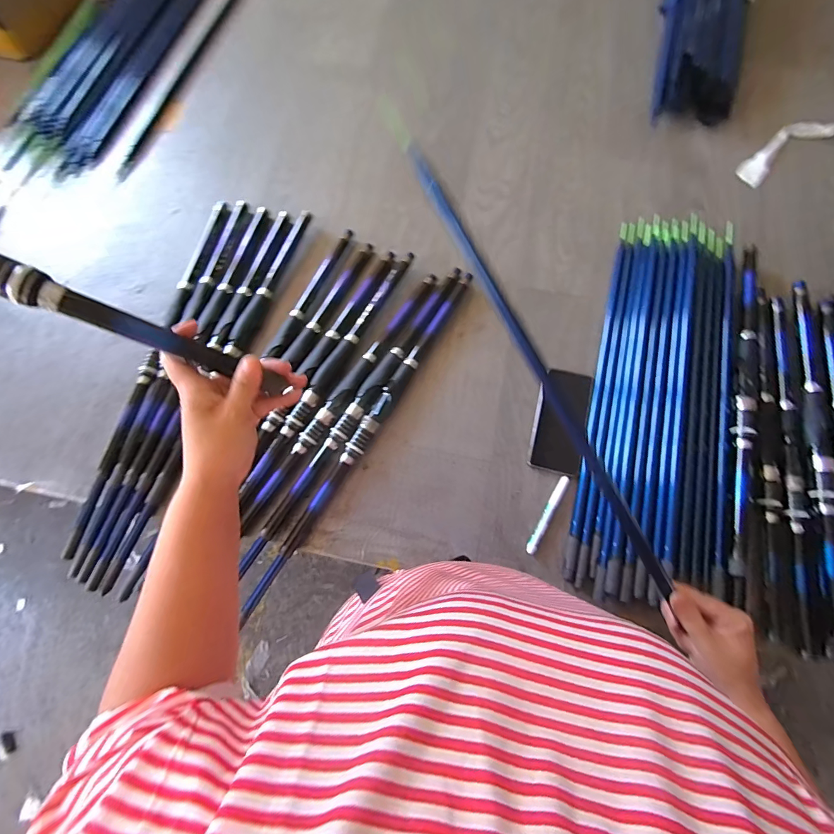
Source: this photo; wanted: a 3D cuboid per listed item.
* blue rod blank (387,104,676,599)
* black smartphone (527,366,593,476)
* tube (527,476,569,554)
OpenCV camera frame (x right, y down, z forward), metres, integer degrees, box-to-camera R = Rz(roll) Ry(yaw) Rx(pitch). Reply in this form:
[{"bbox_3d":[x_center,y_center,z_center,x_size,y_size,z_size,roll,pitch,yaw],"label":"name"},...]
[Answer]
[{"bbox_3d":[0.116,-0.038,0.374,0.015,0.014,0.503,-34,99,-9],"label":"blue rod blank"},{"bbox_3d":[0.219,0.004,0.617,0.078,0.017,0.160,12,72,6],"label":"black smartphone"},{"bbox_3d":[0.187,0.140,0.582,0.014,0.014,0.120,29,74,11],"label":"tube"}]

